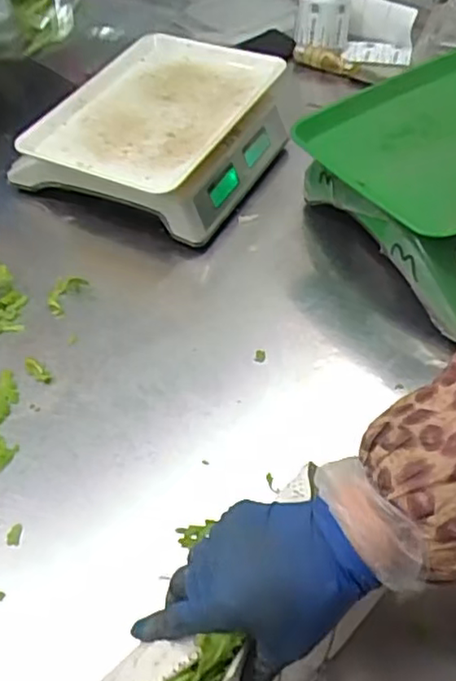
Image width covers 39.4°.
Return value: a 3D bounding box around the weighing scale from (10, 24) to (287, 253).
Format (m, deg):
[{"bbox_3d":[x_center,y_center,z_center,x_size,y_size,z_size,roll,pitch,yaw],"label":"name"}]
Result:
[{"bbox_3d":[-0.075,-0.254,0.771,0.240,0.102,0.272,21,54,17],"label":"weighing scale"}]

